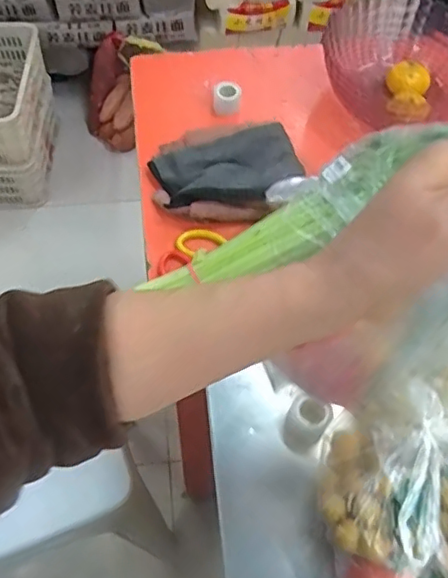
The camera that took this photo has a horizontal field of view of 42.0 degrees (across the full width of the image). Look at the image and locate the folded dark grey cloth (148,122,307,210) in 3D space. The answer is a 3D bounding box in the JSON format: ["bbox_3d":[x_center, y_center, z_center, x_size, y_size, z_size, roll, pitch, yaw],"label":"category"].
[{"bbox_3d":[0.005,-0.171,0.809,0.190,0.034,0.136,-15,60,-10],"label":"folded dark grey cloth"}]

